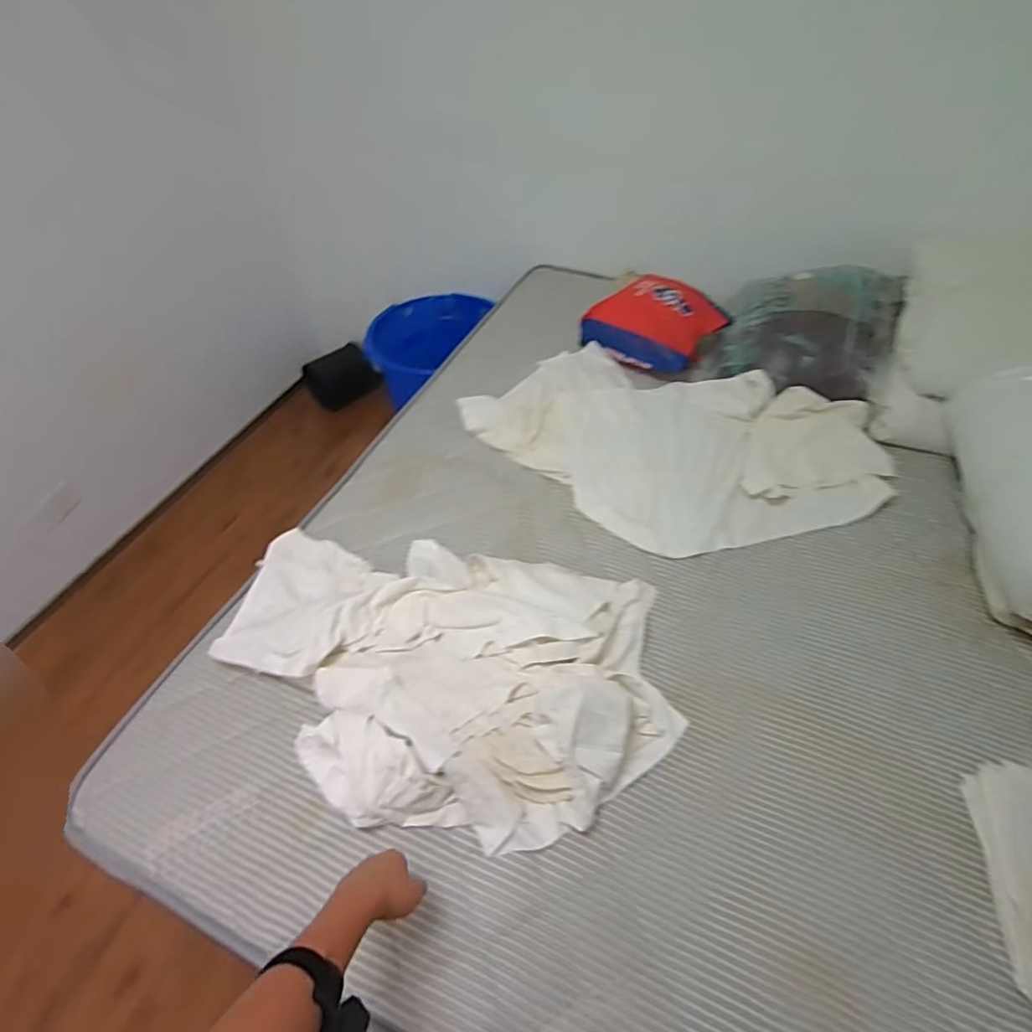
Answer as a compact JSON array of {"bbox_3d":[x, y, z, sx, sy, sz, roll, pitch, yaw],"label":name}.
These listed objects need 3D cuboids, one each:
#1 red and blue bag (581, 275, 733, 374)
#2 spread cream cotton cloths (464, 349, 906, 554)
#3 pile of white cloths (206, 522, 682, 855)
[{"bbox_3d":[0.372,-0.519,1.539,0.352,0.171,0.208,24,54,20],"label":"red and blue bag"},{"bbox_3d":[0.393,-0.204,1.364,0.870,0.049,0.643,33,57,26],"label":"spread cream cotton cloths"},{"bbox_3d":[-0.131,0.245,0.963,0.809,0.124,0.507,10,50,9],"label":"pile of white cloths"}]

